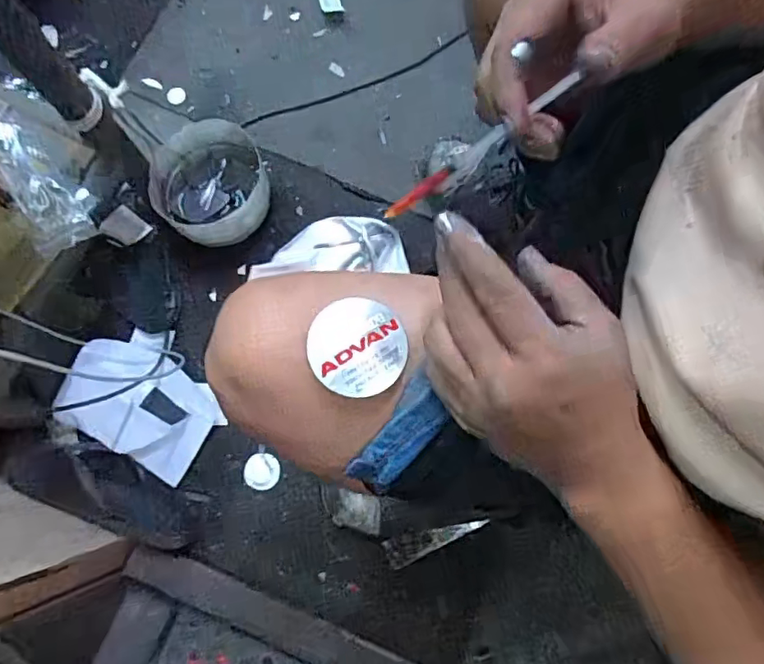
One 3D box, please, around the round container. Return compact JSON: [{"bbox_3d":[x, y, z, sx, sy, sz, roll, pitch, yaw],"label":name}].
[{"bbox_3d":[-0.237,-0.200,0.791,0.157,0.079,0.166,0,78,1],"label":"round container"}]

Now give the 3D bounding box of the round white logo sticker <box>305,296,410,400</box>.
[{"bbox_3d":[-0.014,0.008,0.324,0.055,0.008,0.056,0,78,1],"label":"round white logo sticker"}]

